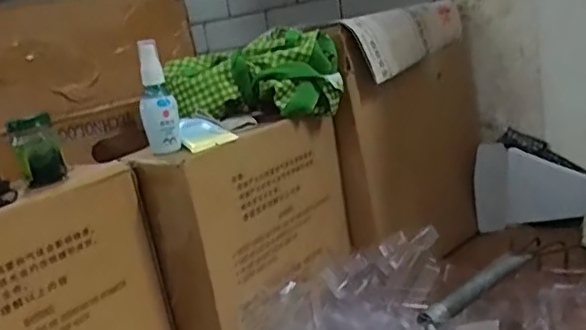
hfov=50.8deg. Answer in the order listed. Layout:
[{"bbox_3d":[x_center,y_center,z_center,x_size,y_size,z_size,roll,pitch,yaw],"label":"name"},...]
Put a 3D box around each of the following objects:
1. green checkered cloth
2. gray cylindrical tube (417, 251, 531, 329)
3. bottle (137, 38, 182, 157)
[{"bbox_3d":[-0.049,-0.107,0.773,0.211,0.095,0.084,-7,13,14],"label":"green checkered cloth"},{"bbox_3d":[0.216,0.137,0.705,0.026,0.022,0.221,3,18,45],"label":"gray cylindrical tube"},{"bbox_3d":[-0.145,-0.071,0.659,0.037,0.120,0.027,-14,13,-15],"label":"bottle"}]

